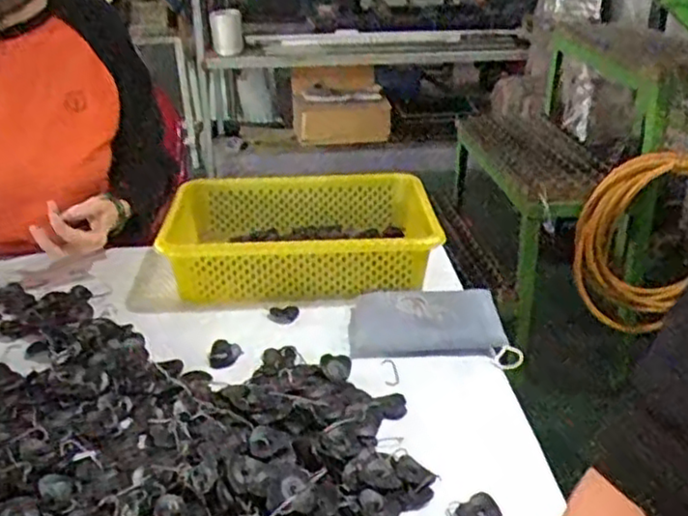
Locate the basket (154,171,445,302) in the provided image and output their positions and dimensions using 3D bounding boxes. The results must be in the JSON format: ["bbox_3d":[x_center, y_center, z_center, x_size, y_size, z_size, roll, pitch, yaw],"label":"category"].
[{"bbox_3d":[-0.051,-0.035,1.011,0.365,0.090,0.273,-5,26,-6],"label":"basket"}]

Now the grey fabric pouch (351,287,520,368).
[{"bbox_3d":[0.096,0.071,0.836,0.177,0.030,0.122,-3,26,-2],"label":"grey fabric pouch"}]

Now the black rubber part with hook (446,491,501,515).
[{"bbox_3d":[0.106,0.210,0.599,0.040,0.015,0.038,-2,26,1],"label":"black rubber part with hook"}]

